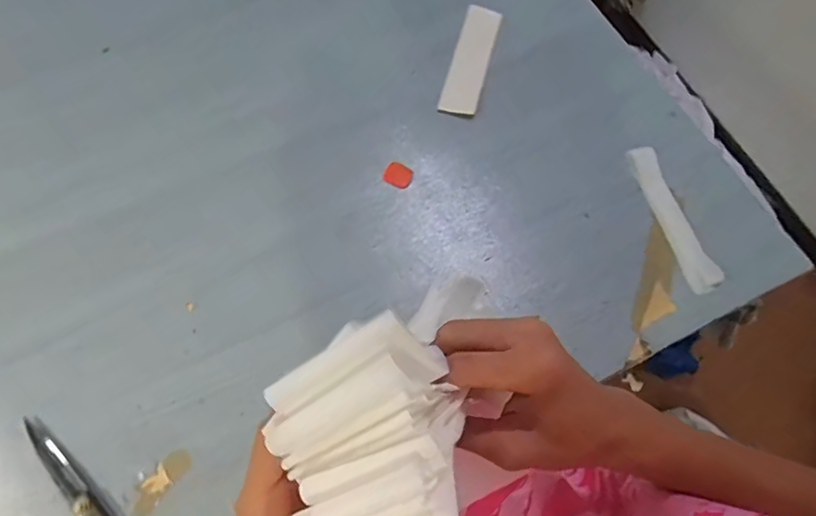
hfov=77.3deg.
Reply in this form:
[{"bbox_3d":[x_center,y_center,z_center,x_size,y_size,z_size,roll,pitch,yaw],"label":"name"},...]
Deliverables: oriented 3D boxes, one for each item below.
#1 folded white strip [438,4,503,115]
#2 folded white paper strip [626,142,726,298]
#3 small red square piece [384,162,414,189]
[{"bbox_3d":[0.111,-0.350,0.896,0.067,0.019,0.243,9,64,14],"label":"folded white strip"},{"bbox_3d":[0.398,-0.064,0.768,0.049,0.012,0.235,-16,70,-7],"label":"folded white paper strip"},{"bbox_3d":[-0.015,-0.131,0.809,0.044,0.008,0.045,21,57,10],"label":"small red square piece"}]

